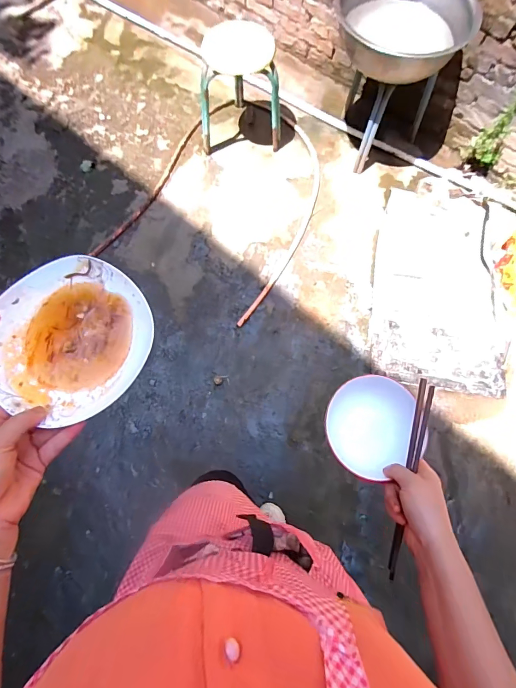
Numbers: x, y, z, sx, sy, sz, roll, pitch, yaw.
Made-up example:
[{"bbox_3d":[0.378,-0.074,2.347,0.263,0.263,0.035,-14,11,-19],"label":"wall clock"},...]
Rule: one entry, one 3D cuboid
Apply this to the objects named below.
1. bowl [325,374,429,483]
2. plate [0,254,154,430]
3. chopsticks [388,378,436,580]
[{"bbox_3d":[0.159,0.113,0.506,0.127,0.071,0.137,0,74,0],"label":"bowl"},{"bbox_3d":[-0.204,-0.005,0.393,0.172,0.026,0.170,0,74,0],"label":"plate"},{"bbox_3d":[0.196,0.169,0.468,0.022,0.012,0.246,13,84,3],"label":"chopsticks"}]

